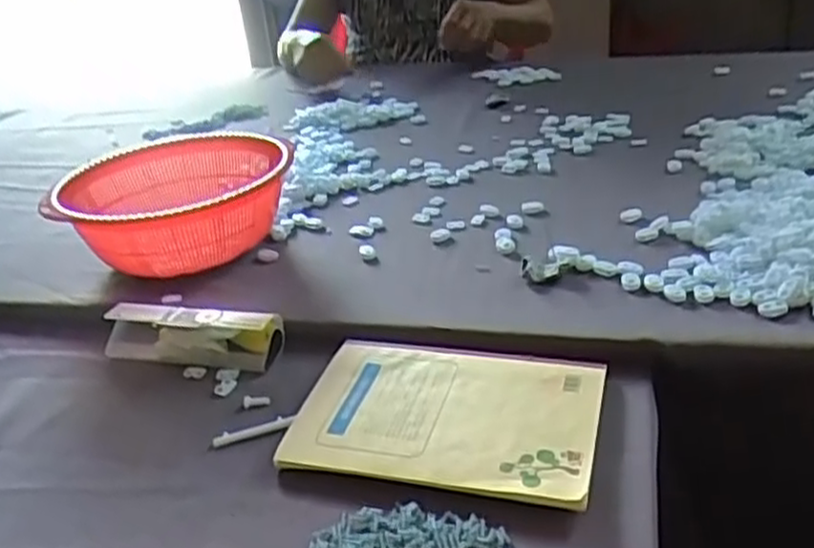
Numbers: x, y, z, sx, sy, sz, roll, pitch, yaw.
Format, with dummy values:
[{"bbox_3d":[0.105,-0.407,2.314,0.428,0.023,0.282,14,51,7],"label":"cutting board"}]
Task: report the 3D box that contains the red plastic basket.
[{"bbox_3d":[-0.231,-0.065,0.780,0.221,0.102,0.242,-9,29,-2],"label":"red plastic basket"}]

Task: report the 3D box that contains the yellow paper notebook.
[{"bbox_3d":[0.027,0.095,0.539,0.207,0.012,0.143,3,31,18],"label":"yellow paper notebook"}]

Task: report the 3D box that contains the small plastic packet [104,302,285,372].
[{"bbox_3d":[-0.182,0.050,0.648,0.151,0.035,0.039,2,30,17],"label":"small plastic packet"}]

